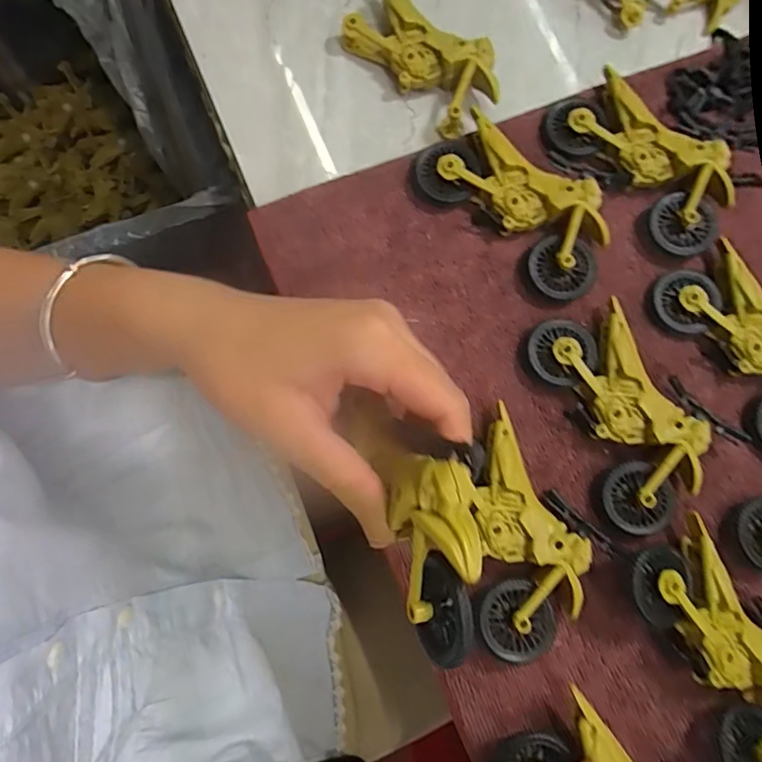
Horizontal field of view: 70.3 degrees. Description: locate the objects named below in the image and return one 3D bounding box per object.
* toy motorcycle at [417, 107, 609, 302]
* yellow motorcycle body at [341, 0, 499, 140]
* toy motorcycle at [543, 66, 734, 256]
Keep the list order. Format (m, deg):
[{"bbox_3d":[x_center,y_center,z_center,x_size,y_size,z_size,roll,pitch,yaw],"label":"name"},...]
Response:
[{"bbox_3d":[0.078,-0.099,0.302,0.112,0.021,0.058,41,81,6],"label":"toy motorcycle"},{"bbox_3d":[0.026,-0.192,0.321,0.047,0.026,0.092,-44,84,-8],"label":"yellow motorcycle body"},{"bbox_3d":[0.149,-0.126,0.309,0.055,0.024,0.113,-44,84,-8],"label":"toy motorcycle"}]

